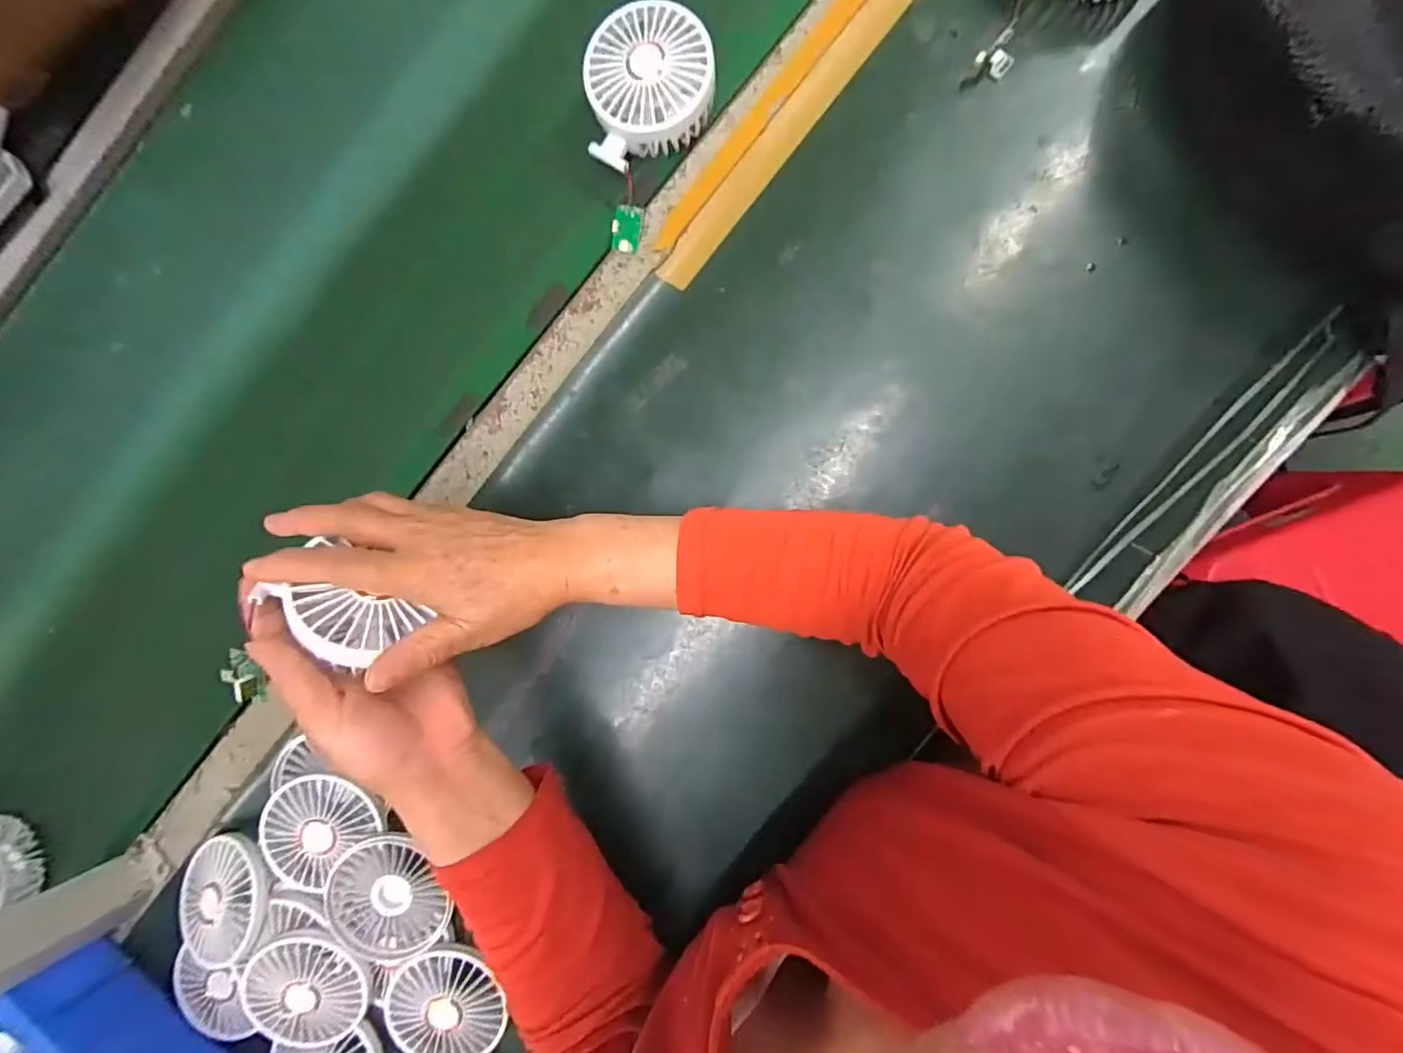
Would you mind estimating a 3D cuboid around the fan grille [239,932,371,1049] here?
[{"bbox_3d":[-0.296,0.348,0.439,0.091,0.022,0.087,0,91,9],"label":"fan grille"}]

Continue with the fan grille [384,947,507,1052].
[{"bbox_3d":[-0.192,0.358,0.438,0.087,0.022,0.077,42,94,8],"label":"fan grille"}]

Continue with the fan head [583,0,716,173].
[{"bbox_3d":[-0.035,-0.311,0.416,0.087,0.034,0.093,-3,91,9],"label":"fan head"}]

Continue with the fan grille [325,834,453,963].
[{"bbox_3d":[-0.238,0.280,0.442,0.079,0.024,0.091,-38,83,5],"label":"fan grille"}]

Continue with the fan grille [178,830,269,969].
[{"bbox_3d":[-0.374,0.289,0.457,0.086,0.012,0.087,-9,76,15],"label":"fan grille"}]

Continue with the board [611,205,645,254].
[{"bbox_3d":[-0.054,-0.216,0.430,0.020,0.004,0.031,12,105,-2],"label":"board"}]

